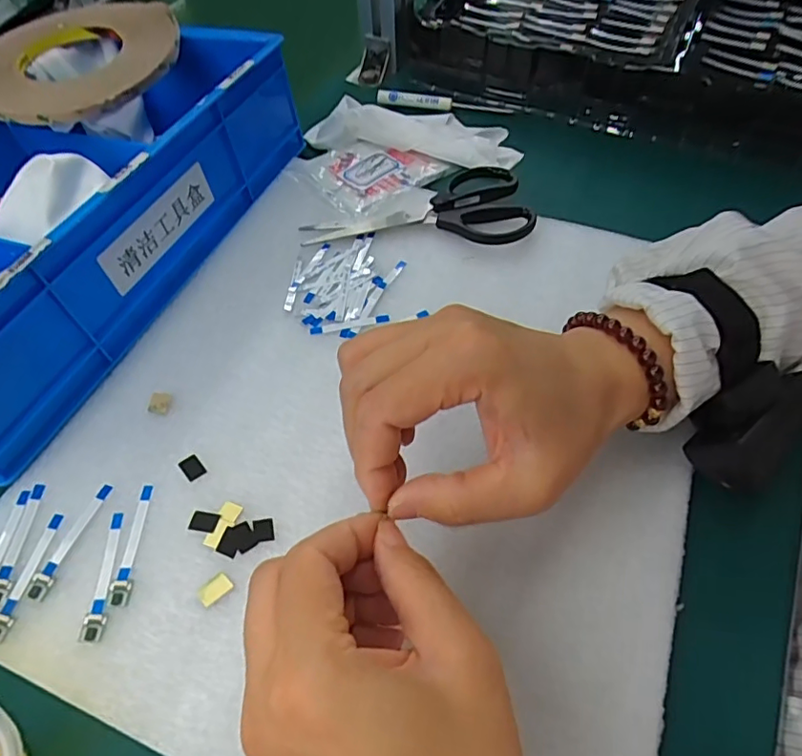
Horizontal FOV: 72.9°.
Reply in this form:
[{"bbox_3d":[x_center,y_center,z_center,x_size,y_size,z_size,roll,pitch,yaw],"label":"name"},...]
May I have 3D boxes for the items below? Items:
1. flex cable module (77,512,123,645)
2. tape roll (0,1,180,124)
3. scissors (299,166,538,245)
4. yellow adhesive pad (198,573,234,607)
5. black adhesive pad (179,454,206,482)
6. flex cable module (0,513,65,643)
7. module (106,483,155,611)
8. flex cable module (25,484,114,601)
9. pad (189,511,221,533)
[{"bbox_3d":[-0.142,0.093,0.261,0.010,0.004,0.060,-2,56,-1],"label":"flex cable module"},{"bbox_3d":[-0.244,-0.237,0.408,0.146,0.014,0.145,-1,60,1],"label":"tape roll"},{"bbox_3d":[0.011,-0.126,0.399,0.159,0.013,0.076,-2,56,-1],"label":"scissors"},{"bbox_3d":[-0.088,0.099,0.256,0.010,0.004,0.015,39,64,24],"label":"yellow adhesive pad"},{"bbox_3d":[-0.113,0.048,0.293,0.010,0.004,0.014,-36,63,-22],"label":"black adhesive pad"},{"bbox_3d":[-0.179,0.094,0.261,0.010,0.004,0.060,10,56,7],"label":"flex cable module"},{"bbox_3d":[-0.133,0.081,0.270,0.009,0.004,0.059,0,56,0],"label":"module"},{"bbox_3d":[-0.164,0.080,0.271,0.010,0.004,0.060,15,57,10],"label":"flex cable module"},{"bbox_3d":[-0.100,0.072,0.275,0.014,0.004,0.010,9,56,6],"label":"pad"}]

